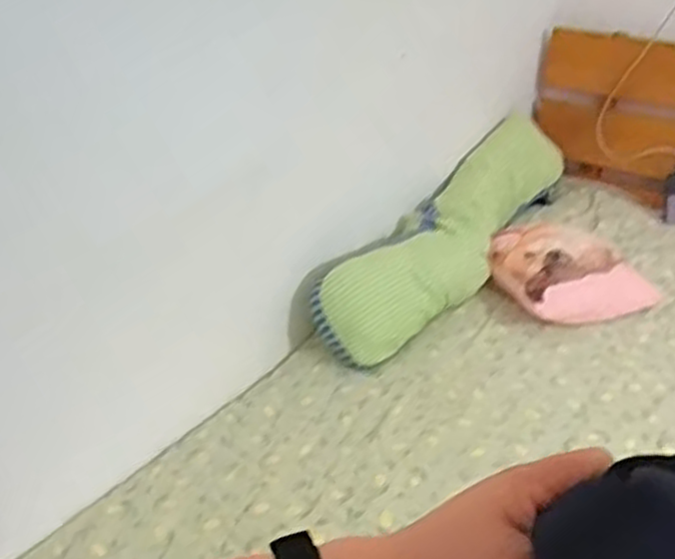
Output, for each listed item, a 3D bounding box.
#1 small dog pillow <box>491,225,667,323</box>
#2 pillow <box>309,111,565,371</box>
[{"bbox_3d":[0.447,-0.023,1.493,0.261,0.107,0.245,-14,33,-22],"label":"small dog pillow"},{"bbox_3d":[0.227,-0.107,1.531,0.179,0.243,0.720,20,36,31],"label":"pillow"}]

